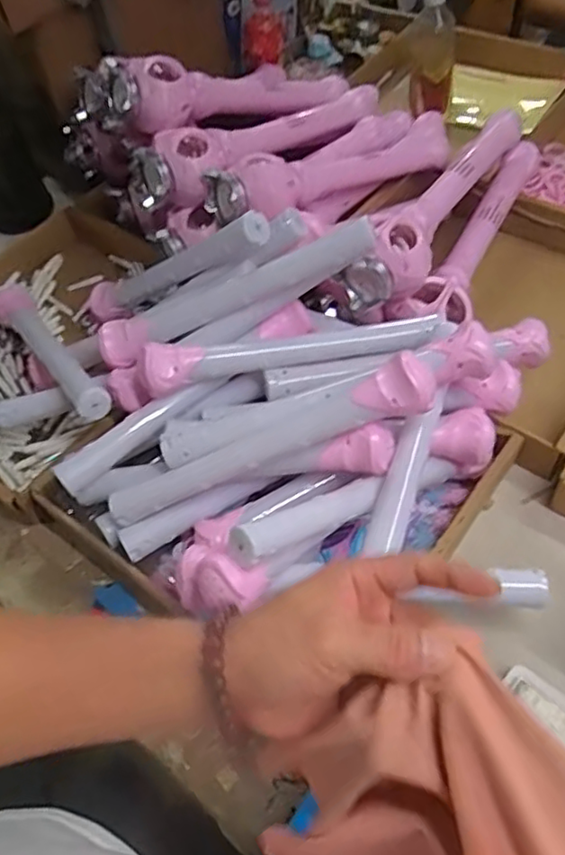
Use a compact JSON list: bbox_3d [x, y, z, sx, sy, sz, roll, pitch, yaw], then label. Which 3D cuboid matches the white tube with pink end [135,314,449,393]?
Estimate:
[{"bbox_3d":[0.011,-0.079,0.631,0.302,0.043,0.052,-14,55,-3],"label":"white tube with pink end"}]

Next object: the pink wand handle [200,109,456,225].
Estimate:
[{"bbox_3d":[0.081,-0.336,0.847,0.397,0.075,0.080,-27,56,-32],"label":"pink wand handle"}]

